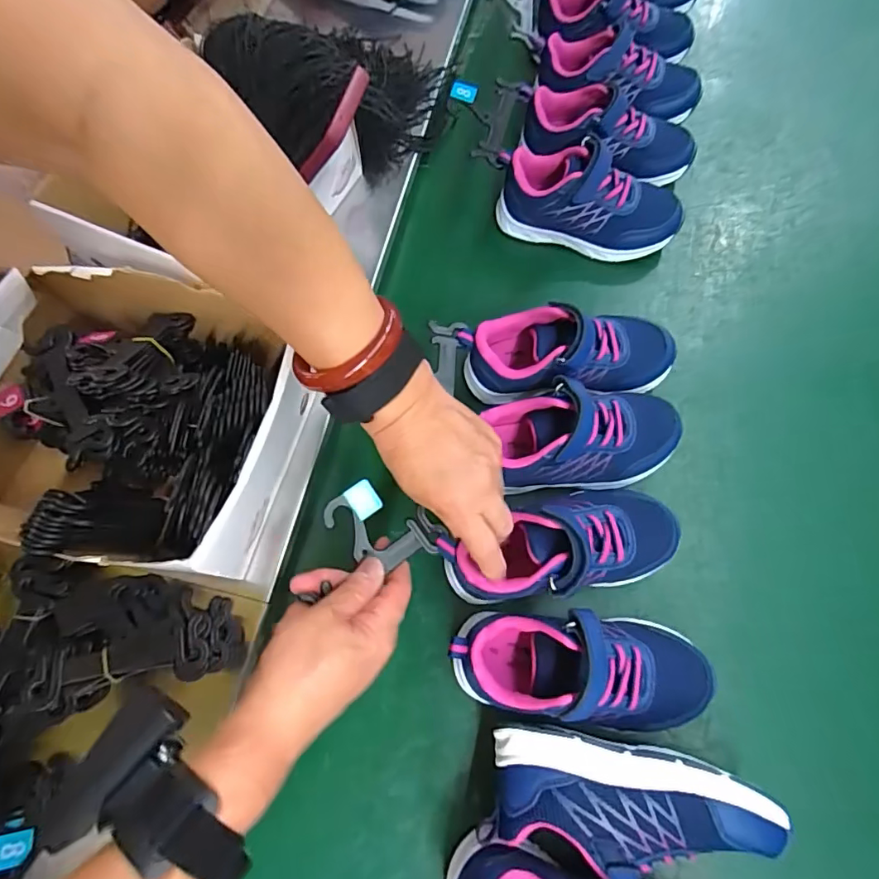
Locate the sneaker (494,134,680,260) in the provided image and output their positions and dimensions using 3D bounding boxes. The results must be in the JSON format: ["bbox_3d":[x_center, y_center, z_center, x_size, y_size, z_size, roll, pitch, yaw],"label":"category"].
[{"bbox_3d":[0.138,-0.221,0.483,0.170,0.073,0.064,17,71,10],"label":"sneaker"}]

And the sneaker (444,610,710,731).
[{"bbox_3d":[0.094,0.153,0.342,0.169,0.074,0.069,4,69,5],"label":"sneaker"}]

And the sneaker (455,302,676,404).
[{"bbox_3d":[0.104,-0.069,0.424,0.179,0.079,0.068,-4,68,2],"label":"sneaker"}]

